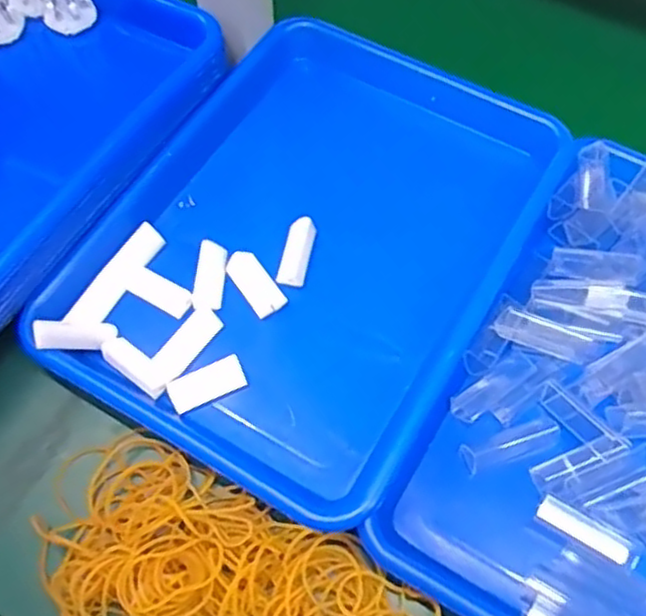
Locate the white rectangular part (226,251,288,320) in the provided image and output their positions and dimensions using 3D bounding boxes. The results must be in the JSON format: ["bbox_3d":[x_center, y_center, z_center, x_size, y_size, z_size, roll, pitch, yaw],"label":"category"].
[{"bbox_3d":[-0.044,-0.016,0.448,0.022,0.015,0.044,-32,66,-16],"label":"white rectangular part"}]

